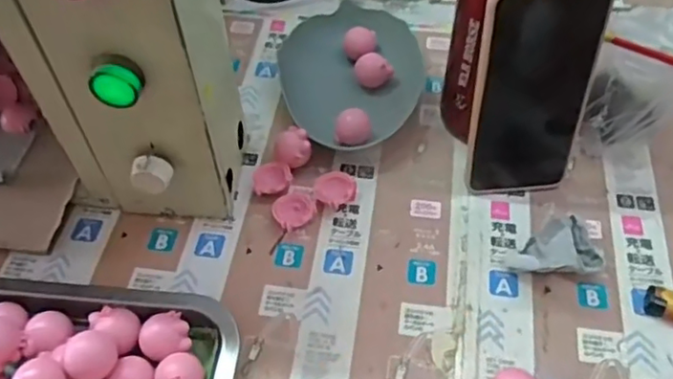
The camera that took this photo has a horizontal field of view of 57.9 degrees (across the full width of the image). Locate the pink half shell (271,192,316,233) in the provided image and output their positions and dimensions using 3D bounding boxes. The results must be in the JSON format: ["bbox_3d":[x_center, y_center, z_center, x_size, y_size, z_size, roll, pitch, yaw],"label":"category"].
[{"bbox_3d":[-0.033,0.017,0.460,0.032,0.014,0.029,-39,62,-23],"label":"pink half shell"}]

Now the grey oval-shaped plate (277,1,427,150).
[{"bbox_3d":[0.011,-0.101,0.533,0.120,0.029,0.141,-21,57,-12],"label":"grey oval-shaped plate"}]

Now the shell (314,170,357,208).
[{"bbox_3d":[0.000,0.001,0.472,0.032,0.012,0.031,22,58,16],"label":"shell"}]

